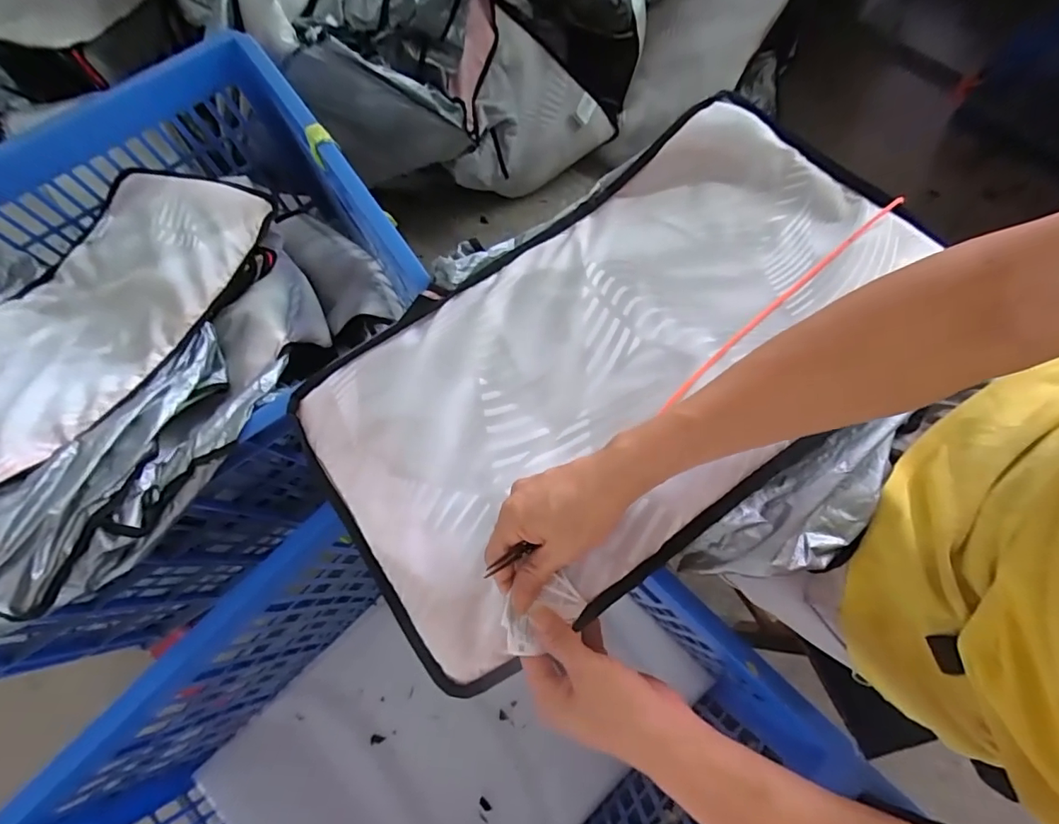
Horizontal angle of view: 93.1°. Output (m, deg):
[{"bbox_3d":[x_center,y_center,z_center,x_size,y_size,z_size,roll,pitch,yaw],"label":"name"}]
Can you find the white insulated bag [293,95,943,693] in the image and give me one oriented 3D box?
[{"bbox_3d":[0.073,-0.053,0.484,0.592,0.051,0.352,-43,68,-8],"label":"white insulated bag"}]

